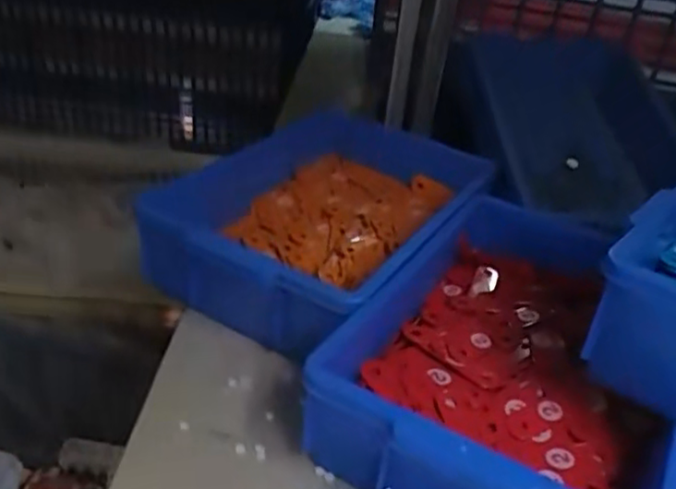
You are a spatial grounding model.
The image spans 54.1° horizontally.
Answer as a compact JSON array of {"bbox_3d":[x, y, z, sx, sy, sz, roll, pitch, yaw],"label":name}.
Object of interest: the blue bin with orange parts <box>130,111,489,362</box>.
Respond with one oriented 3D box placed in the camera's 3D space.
[{"bbox_3d":[-0.001,-0.027,0.714,0.242,0.105,0.373,22,35,24],"label":"blue bin with orange parts"}]

